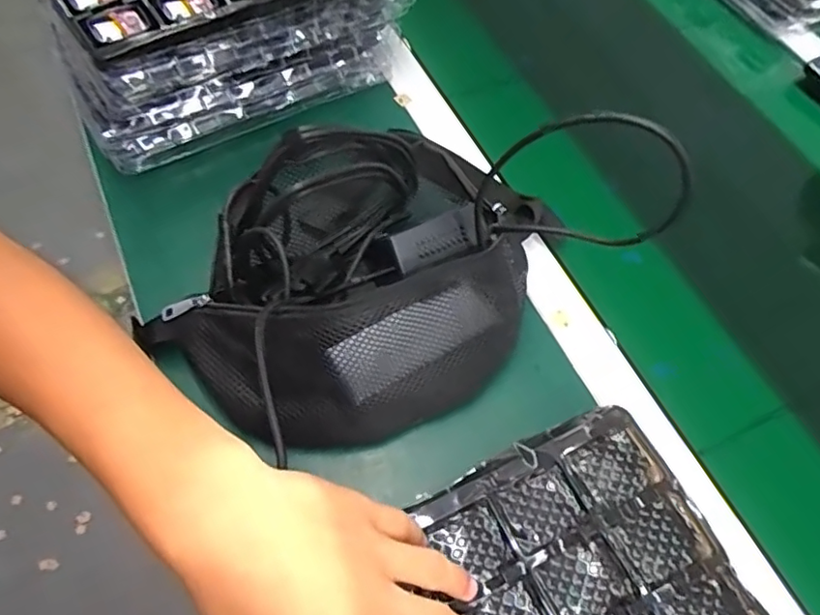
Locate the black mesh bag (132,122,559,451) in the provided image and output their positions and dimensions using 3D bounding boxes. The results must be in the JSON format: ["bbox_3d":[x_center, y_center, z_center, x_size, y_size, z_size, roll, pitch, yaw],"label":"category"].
[{"bbox_3d":[-0.024,-0.029,0.449,0.218,0.105,0.290,39,67,18],"label":"black mesh bag"}]

